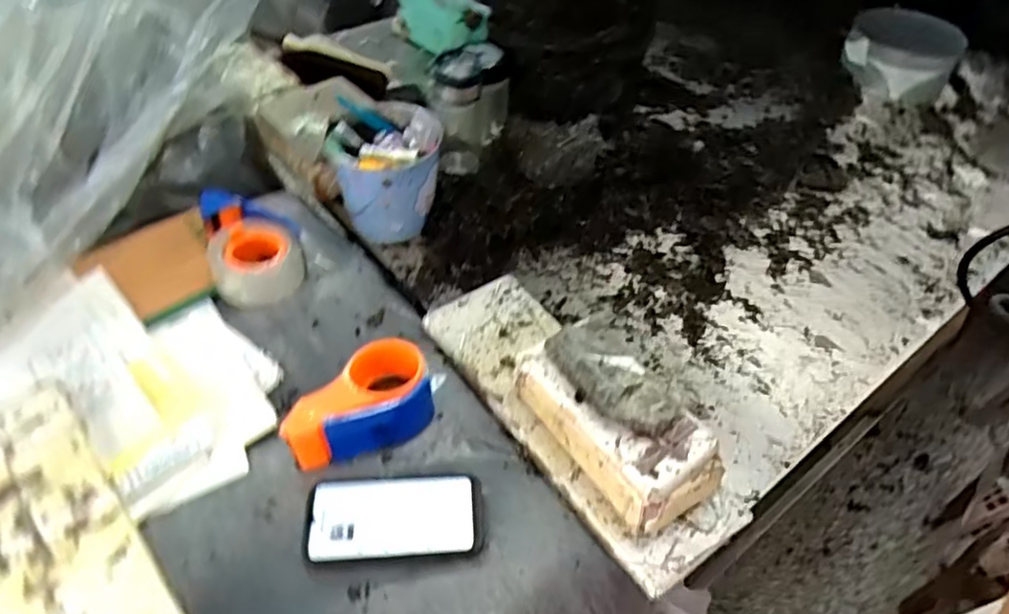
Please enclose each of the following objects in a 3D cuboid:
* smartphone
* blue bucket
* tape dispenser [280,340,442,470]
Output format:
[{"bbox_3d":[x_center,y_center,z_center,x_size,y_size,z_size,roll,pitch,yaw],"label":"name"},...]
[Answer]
[{"bbox_3d":[-0.106,0.202,0.609,0.164,0.015,0.077,-1,49,-4],"label":"smartphone"},{"bbox_3d":[-0.156,-0.188,0.890,0.131,0.131,0.154,0,49,-3],"label":"blue bucket"},{"bbox_3d":[-0.138,0.104,0.659,0.104,0.057,0.162,22,52,15],"label":"tape dispenser"}]

